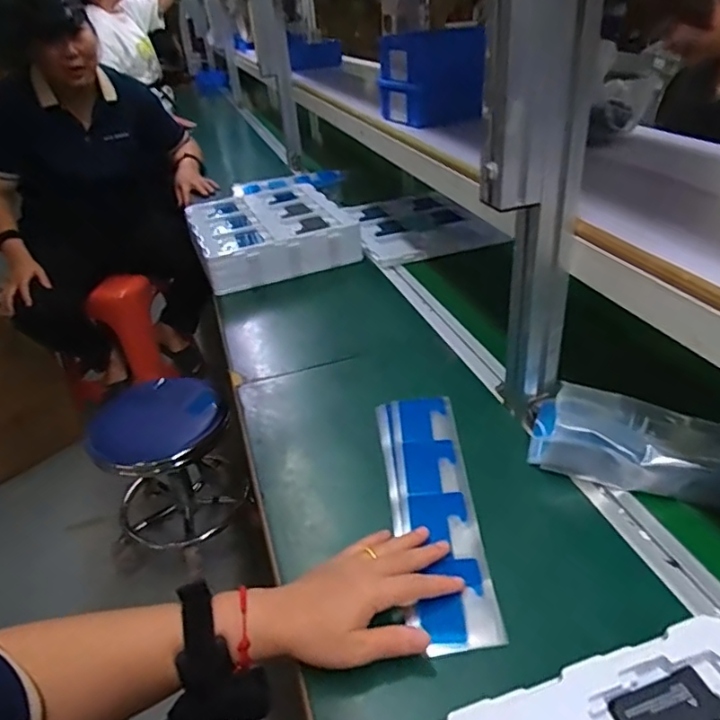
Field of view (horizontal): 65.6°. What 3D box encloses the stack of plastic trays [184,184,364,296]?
[{"bbox_3d":[-0.186,-0.253,1.110,0.277,0.083,0.320,-17,35,-18],"label":"stack of plastic trays"}]

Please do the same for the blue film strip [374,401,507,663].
[{"bbox_3d":[0.071,0.135,0.540,0.082,0.012,0.291,-6,35,0],"label":"blue film strip"}]

